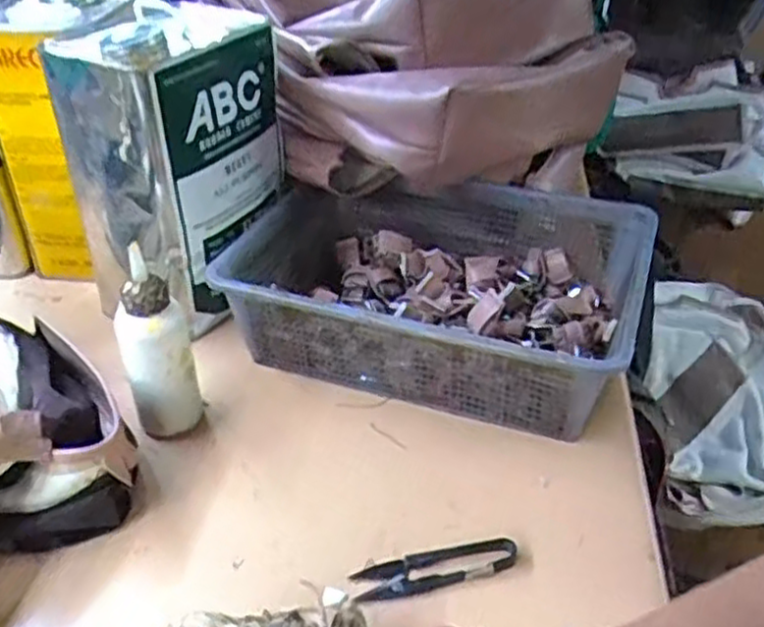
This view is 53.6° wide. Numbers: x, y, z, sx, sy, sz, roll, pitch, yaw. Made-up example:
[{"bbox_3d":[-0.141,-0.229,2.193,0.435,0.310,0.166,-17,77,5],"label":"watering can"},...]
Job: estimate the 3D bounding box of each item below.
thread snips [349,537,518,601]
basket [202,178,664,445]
[{"bbox_3d":[0.031,0.149,0.446,0.096,0.010,0.026,-9,36,-12],"label":"thread snips"},{"bbox_3d":[0.041,-0.021,0.615,0.313,0.089,0.227,13,37,17],"label":"basket"}]

